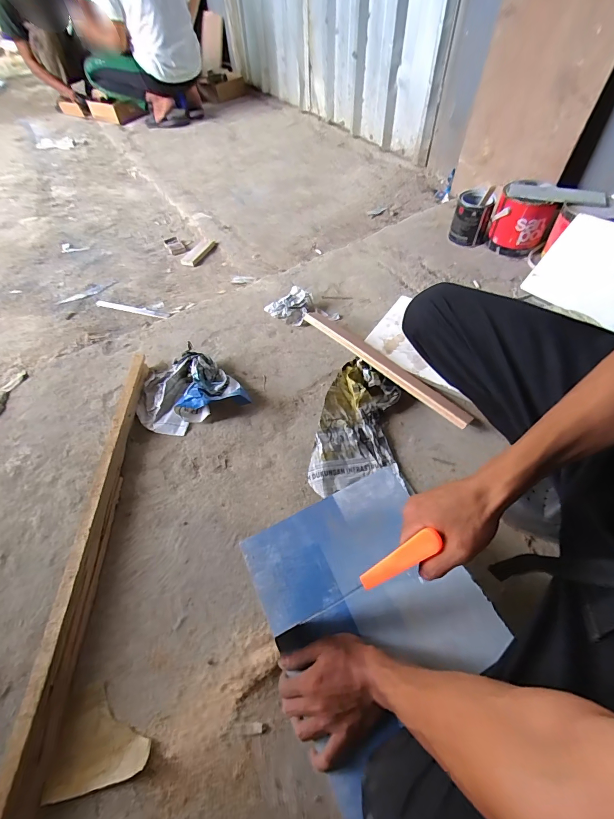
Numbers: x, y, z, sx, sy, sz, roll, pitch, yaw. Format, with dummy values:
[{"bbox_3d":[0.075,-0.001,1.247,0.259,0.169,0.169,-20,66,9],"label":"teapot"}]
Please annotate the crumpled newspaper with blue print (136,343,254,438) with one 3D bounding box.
[{"bbox_3d":[-0.279,-0.051,0.800,0.232,0.076,0.194,-22,56,-12],"label":"crumpled newspaper with blue print"}]

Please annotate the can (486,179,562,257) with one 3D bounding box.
[{"bbox_3d":[0.657,-0.583,1.073,0.163,0.166,0.145,13,56,13],"label":"can"}]

